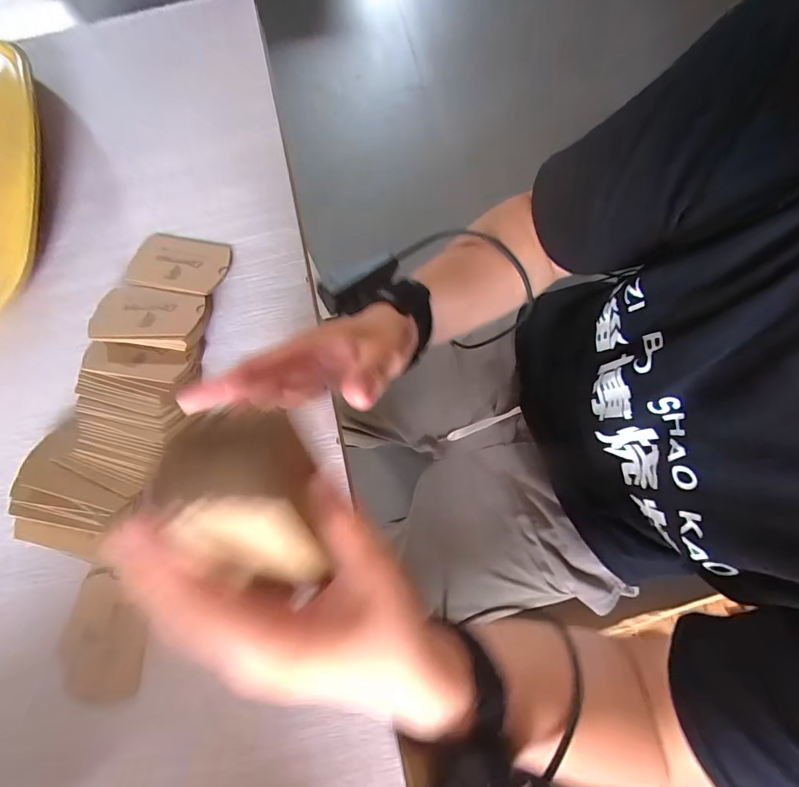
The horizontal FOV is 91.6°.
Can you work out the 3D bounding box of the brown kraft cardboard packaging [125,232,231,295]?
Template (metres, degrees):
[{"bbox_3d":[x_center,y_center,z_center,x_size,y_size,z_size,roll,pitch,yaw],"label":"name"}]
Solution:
[{"bbox_3d":[-0.216,-0.129,0.380,0.092,0.010,0.061,9,79,3],"label":"brown kraft cardboard packaging"}]

